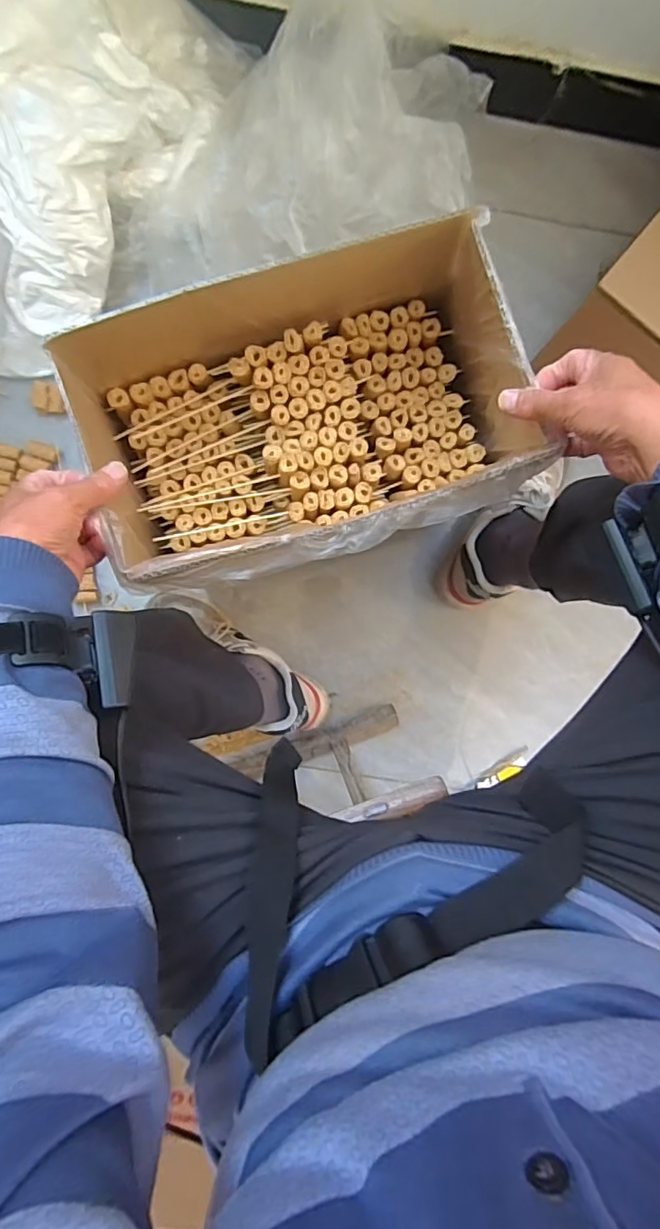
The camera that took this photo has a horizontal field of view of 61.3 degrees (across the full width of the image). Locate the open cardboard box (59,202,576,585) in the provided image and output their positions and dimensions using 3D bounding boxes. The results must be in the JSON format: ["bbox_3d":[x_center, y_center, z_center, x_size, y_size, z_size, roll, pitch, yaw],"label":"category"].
[{"bbox_3d":[-0.024,-0.176,0.508,0.358,0.138,0.221,-16,92,-2],"label":"open cardboard box"}]

